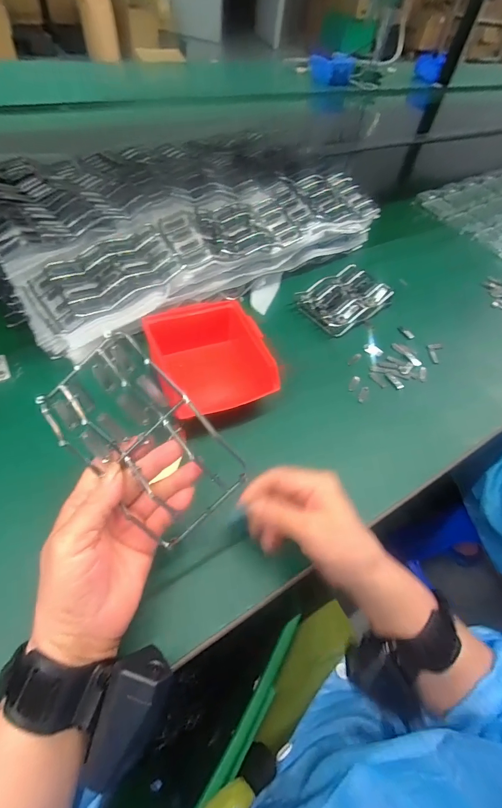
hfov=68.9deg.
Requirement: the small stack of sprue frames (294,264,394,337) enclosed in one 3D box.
[{"bbox_3d":[0.154,-0.172,0.607,0.158,0.028,0.100,-30,63,-27],"label":"small stack of sprue frames"}]

